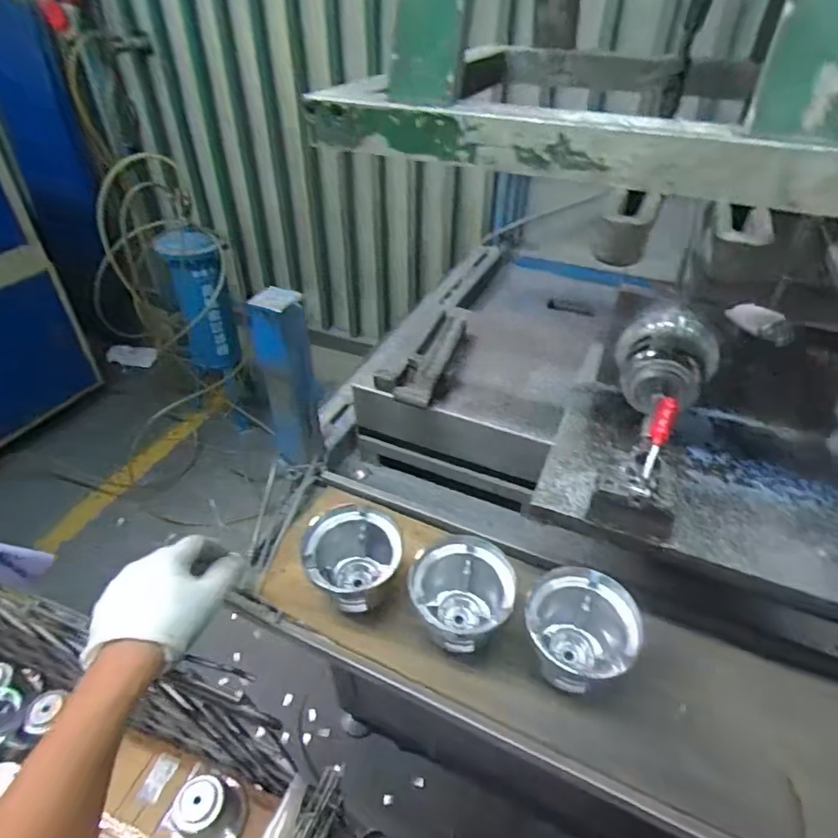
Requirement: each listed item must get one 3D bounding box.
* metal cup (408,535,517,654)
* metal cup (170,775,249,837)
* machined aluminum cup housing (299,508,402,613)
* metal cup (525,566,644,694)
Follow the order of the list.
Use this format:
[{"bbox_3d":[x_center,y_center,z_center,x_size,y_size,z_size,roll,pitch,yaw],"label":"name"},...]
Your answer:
[{"bbox_3d":[0.037,0.165,0.498,0.090,0.079,0.082,1,40,-1],"label":"metal cup"},{"bbox_3d":[-0.280,0.526,0.705,0.081,0.092,0.075,1,40,-1],"label":"metal cup"},{"bbox_3d":[-0.064,0.144,0.529,0.093,0.076,0.085,1,40,-1],"label":"machined aluminum cup housing"},{"bbox_3d":[0.137,0.190,0.469,0.092,0.086,0.084,1,40,-1],"label":"metal cup"}]

